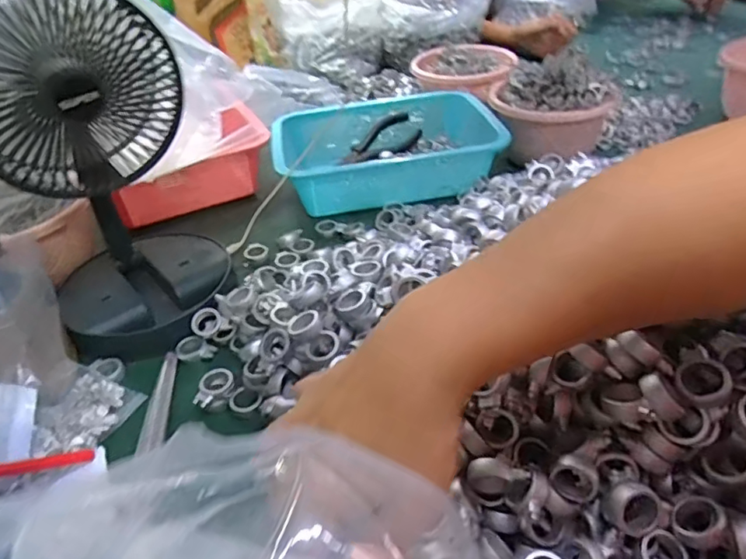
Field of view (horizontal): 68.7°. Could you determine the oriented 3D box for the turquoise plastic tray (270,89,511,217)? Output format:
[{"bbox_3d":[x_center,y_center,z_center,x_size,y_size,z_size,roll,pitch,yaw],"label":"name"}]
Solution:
[{"bbox_3d":[0.012,-0.172,0.703,0.265,0.068,0.215,-11,38,-4],"label":"turquoise plastic tray"}]

